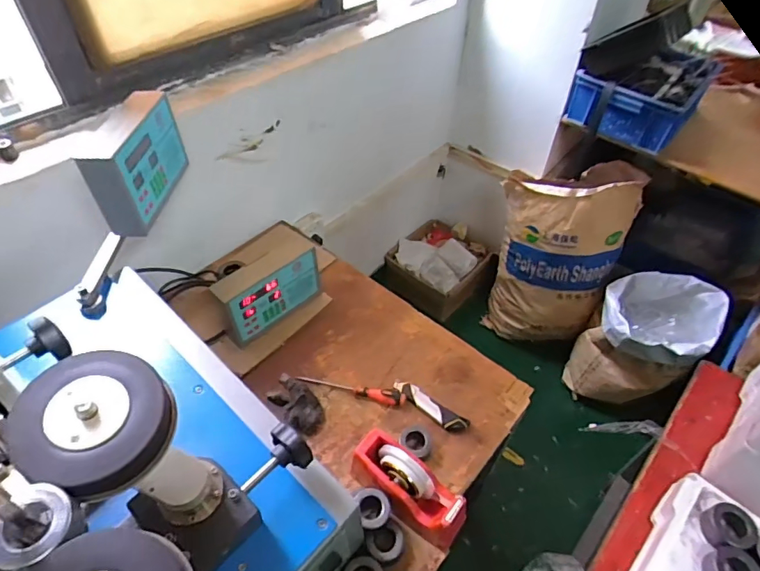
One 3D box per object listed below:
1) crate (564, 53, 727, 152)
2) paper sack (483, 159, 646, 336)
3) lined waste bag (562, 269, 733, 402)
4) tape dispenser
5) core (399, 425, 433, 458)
[{"bbox_3d":[0.780,-0.579,1.416,0.308,0.166,0.409,32,55,25],"label":"crate"},{"bbox_3d":[0.585,-0.085,1.631,0.396,0.595,0.263,11,49,9],"label":"paper sack"},{"bbox_3d":[0.866,0.187,1.590,0.362,0.344,0.327,15,49,12],"label":"lined waste bag"},{"bbox_3d":[0.047,0.332,0.788,0.203,0.101,0.080,35,56,26],"label":"tape dispenser"},{"bbox_3d":[0.065,0.278,0.858,0.060,0.026,0.058,1,48,-1],"label":"core"}]

